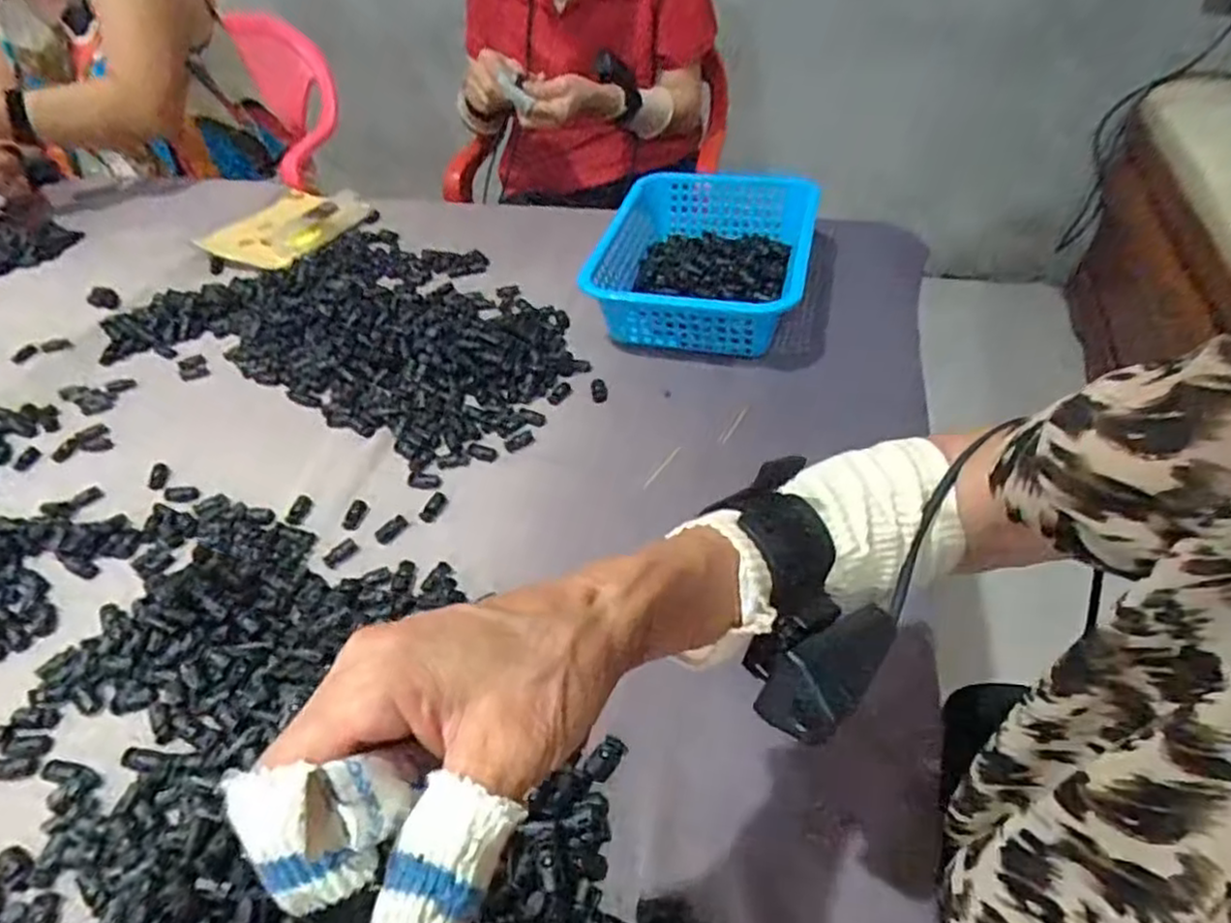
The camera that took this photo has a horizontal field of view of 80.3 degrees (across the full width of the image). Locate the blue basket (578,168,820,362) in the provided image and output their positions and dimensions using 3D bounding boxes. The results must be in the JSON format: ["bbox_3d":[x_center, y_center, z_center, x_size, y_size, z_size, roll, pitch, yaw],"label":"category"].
[{"bbox_3d":[0.086,-0.226,0.822,0.250,0.083,0.292,9,45,13],"label":"blue basket"}]

